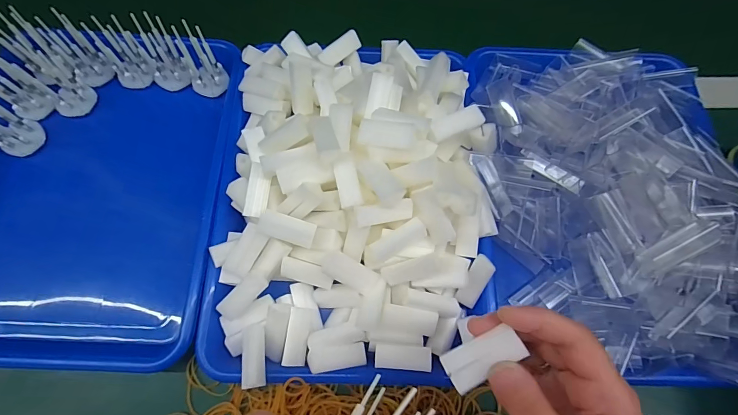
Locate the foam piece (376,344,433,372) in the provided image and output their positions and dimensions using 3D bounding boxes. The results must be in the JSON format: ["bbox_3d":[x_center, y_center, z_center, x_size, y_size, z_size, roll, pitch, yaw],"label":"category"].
[{"bbox_3d":[0.028,0.123,0.299,0.045,0.006,0.019,5,70,0],"label":"foam piece"}]

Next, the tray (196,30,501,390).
[{"bbox_3d":[-0.014,-0.022,0.316,0.243,0.068,0.317,2,70,-1],"label":"tray"}]

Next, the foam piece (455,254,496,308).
[{"bbox_3d":[0.091,0.063,0.312,0.018,0.010,0.047,23,110,7],"label":"foam piece"}]

